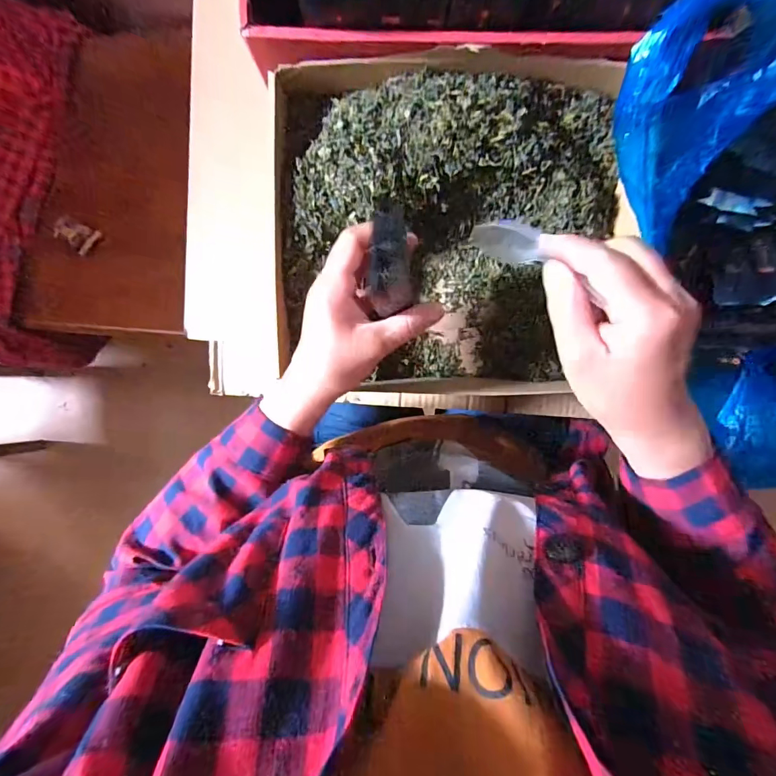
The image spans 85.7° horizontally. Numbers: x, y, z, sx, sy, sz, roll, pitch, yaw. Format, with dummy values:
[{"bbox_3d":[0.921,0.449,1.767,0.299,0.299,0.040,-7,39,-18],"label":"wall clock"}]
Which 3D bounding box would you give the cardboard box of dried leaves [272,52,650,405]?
[{"bbox_3d":[0.061,-0.138,0.395,0.317,0.089,0.297,-1,93,3],"label":"cardboard box of dried leaves"}]

